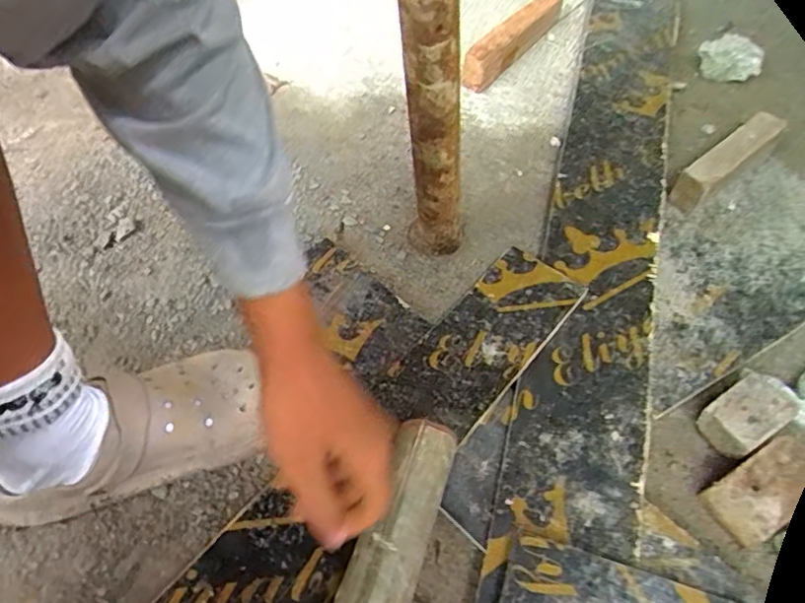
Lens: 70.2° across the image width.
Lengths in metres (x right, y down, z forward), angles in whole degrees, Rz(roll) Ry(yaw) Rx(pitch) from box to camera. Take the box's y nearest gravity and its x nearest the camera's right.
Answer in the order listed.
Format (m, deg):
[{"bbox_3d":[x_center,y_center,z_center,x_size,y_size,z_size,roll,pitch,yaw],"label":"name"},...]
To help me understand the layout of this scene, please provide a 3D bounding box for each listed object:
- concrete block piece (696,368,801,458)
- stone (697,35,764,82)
[{"bbox_3d":[0.306,0.101,0.512,0.088,0.033,0.051,-33,61,-19],"label":"concrete block piece"},{"bbox_3d":[0.471,-0.349,0.829,0.088,0.046,0.046,27,61,19],"label":"stone"}]

